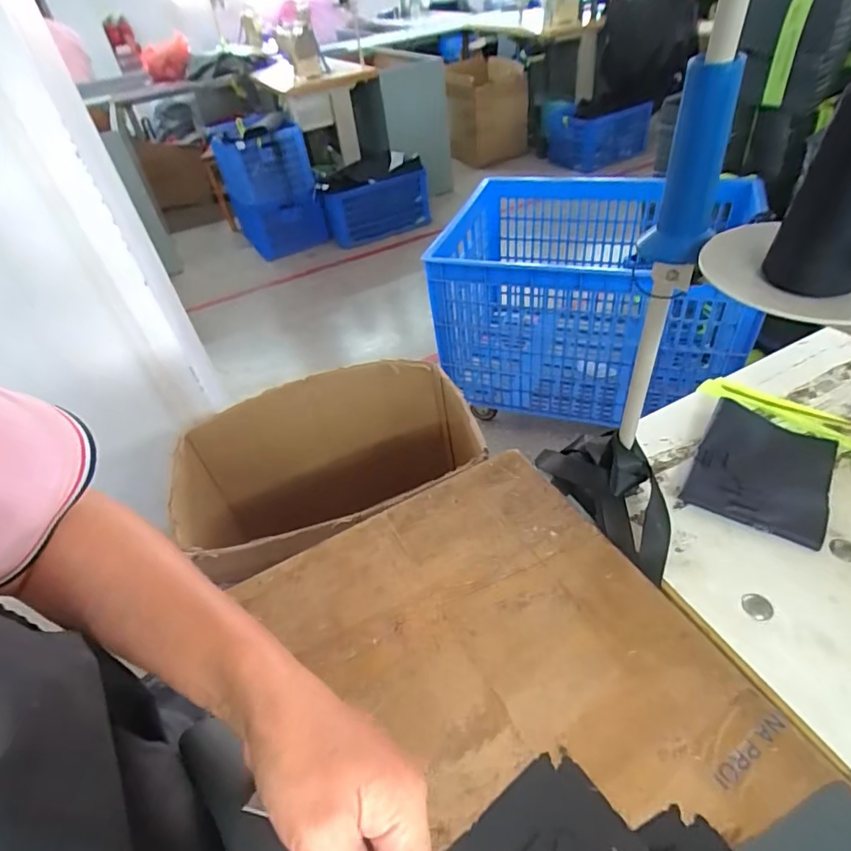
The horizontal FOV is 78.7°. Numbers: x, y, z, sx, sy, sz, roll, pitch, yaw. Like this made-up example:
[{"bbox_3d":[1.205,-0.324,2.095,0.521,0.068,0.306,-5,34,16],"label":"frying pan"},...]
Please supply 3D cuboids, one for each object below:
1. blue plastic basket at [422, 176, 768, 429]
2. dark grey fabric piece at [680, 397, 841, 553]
[{"bbox_3d":[0.518,-0.405,1.687,0.858,0.534,0.701,14,47,24],"label":"blue plastic basket"},{"bbox_3d":[0.369,0.044,0.566,0.127,0.022,0.166,22,50,27],"label":"dark grey fabric piece"}]

